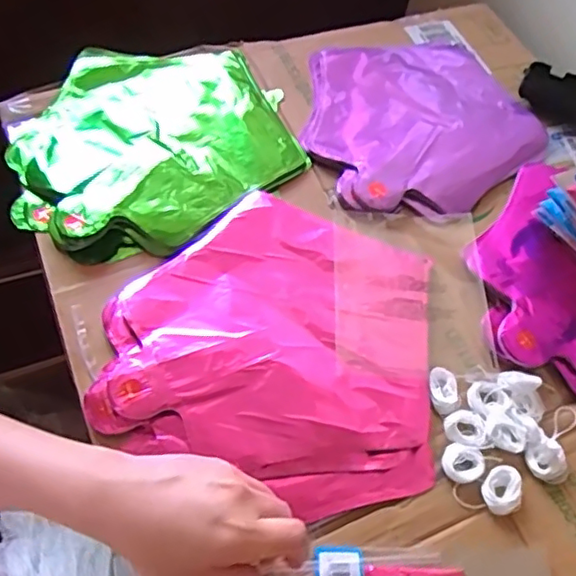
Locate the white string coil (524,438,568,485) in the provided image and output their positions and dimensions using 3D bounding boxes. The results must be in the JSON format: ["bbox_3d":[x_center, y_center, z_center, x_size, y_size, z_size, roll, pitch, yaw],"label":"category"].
[{"bbox_3d":[0.181,0.122,0.424,0.024,0.015,0.030,-28,65,-18],"label":"white string coil"}]

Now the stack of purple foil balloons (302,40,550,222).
[{"bbox_3d":[0.128,-0.169,0.597,0.236,0.026,0.224,-21,63,-15],"label":"stack of purple foil balloons"}]

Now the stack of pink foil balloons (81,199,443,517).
[{"bbox_3d":[-0.002,0.034,0.454,0.237,0.016,0.222,19,60,7],"label":"stack of pink foil balloons"}]

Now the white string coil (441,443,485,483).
[{"bbox_3d":[0.121,0.121,0.419,0.027,0.007,0.024,20,60,8],"label":"white string coil"}]

